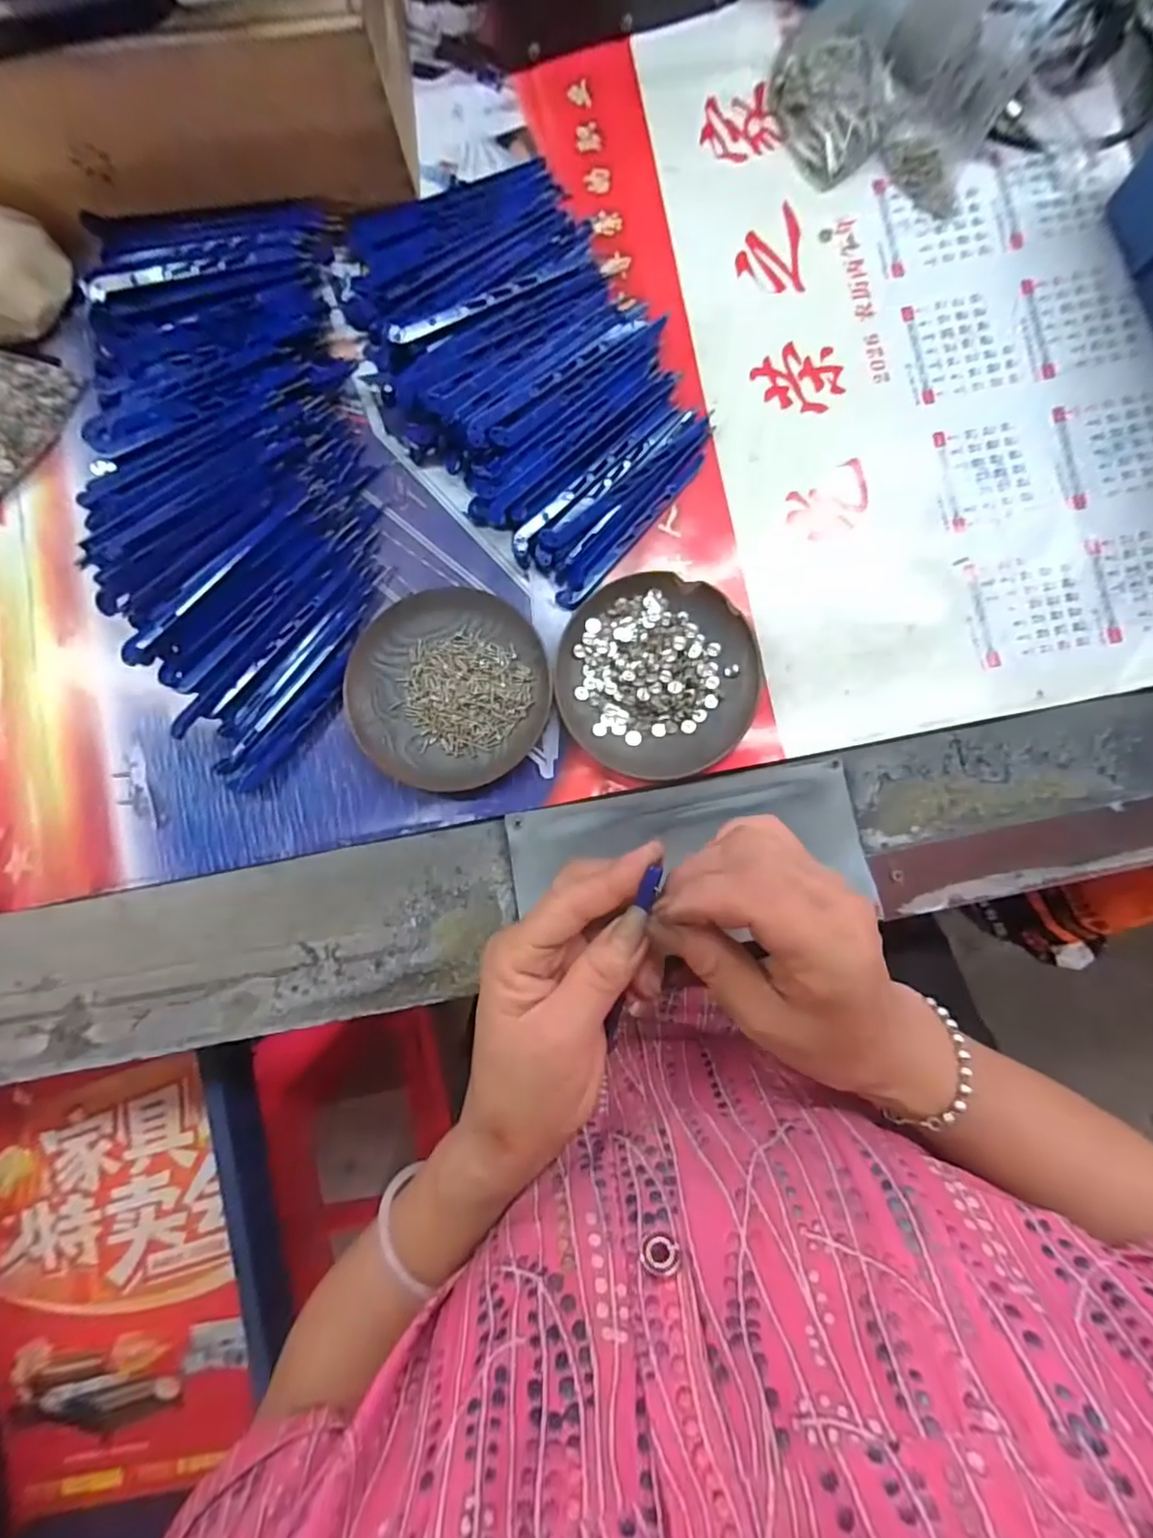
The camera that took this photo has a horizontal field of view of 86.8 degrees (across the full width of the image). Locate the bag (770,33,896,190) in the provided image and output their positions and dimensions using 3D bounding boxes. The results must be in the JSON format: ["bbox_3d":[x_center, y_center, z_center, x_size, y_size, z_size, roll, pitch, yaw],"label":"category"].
[{"bbox_3d":[0.153,-0.396,0.362,0.054,0.023,0.072,-28,87,1],"label":"bag"}]

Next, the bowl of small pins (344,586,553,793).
[{"bbox_3d":[-0.076,-0.048,0.359,0.115,0.014,0.117,0,87,2],"label":"bowl of small pins"}]

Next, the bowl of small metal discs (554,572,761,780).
[{"bbox_3d":[0.046,-0.054,0.352,0.112,0.015,0.113,0,87,2],"label":"bowl of small metal discs"}]

